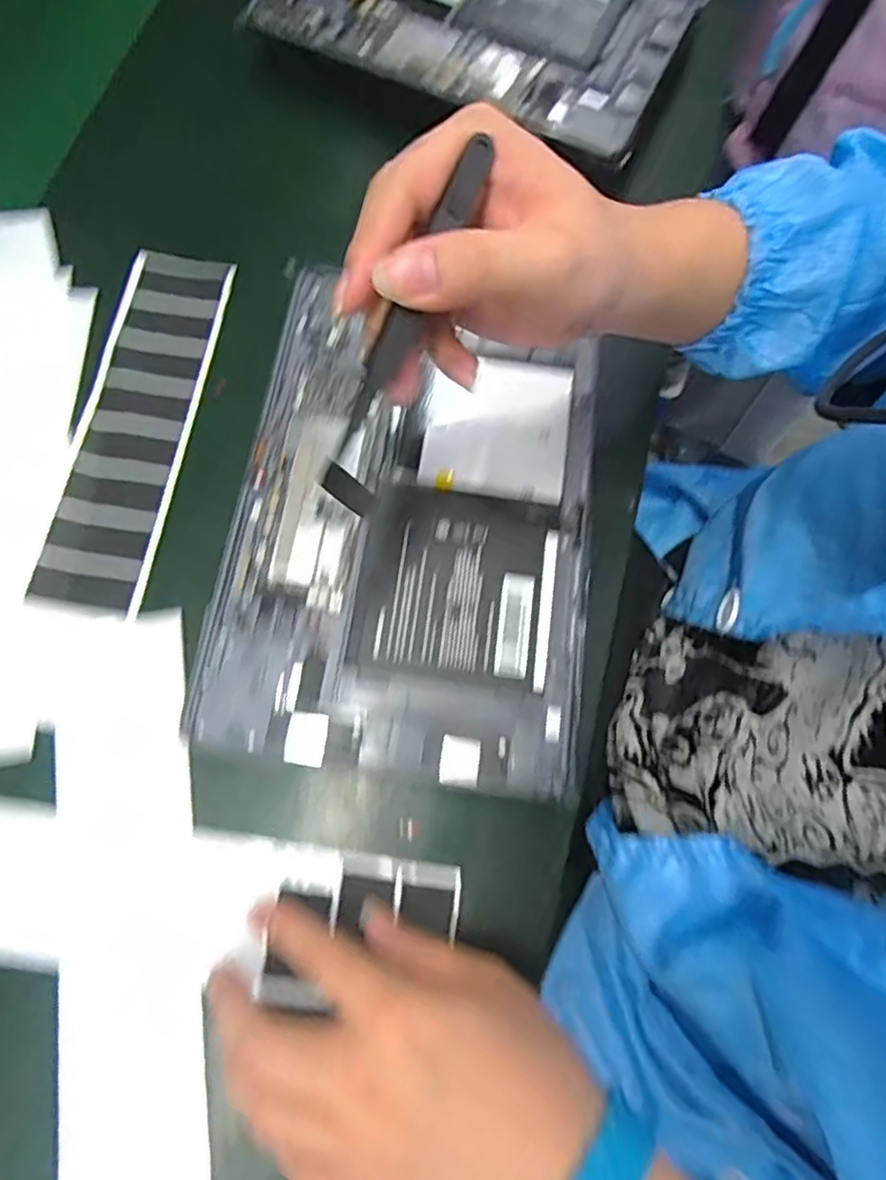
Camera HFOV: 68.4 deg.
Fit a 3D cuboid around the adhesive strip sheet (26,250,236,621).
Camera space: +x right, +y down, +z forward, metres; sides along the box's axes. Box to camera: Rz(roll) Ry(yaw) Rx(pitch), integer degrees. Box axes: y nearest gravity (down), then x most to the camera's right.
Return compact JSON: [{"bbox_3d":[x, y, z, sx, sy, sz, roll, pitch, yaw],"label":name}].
[{"bbox_3d":[-0.166,-0.094,0.354,0.059,0.005,0.213,9,72,-1],"label":"adhesive strip sheet"}]

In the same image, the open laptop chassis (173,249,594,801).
[{"bbox_3d":[-0.016,-0.033,0.315,0.169,0.013,0.230,8,75,1],"label":"open laptop chassis"}]

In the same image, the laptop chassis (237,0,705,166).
[{"bbox_3d":[0.020,-0.383,0.425,0.266,0.015,0.176,24,75,7],"label":"laptop chassis"}]

